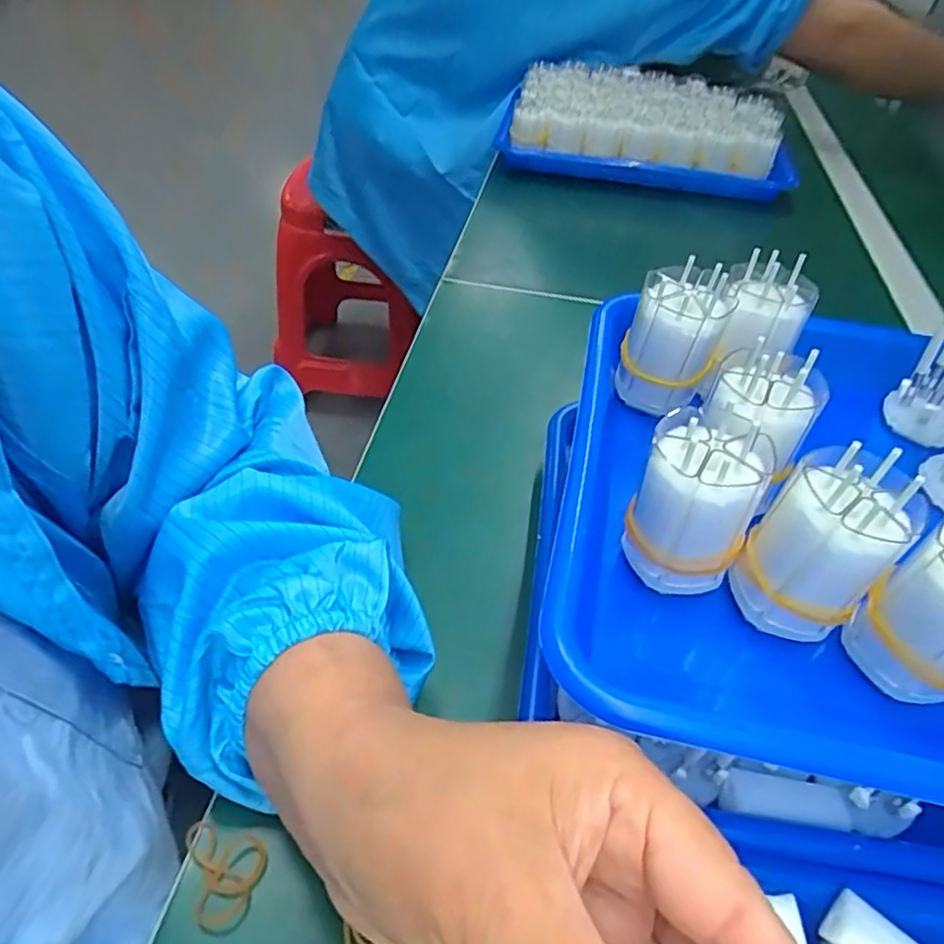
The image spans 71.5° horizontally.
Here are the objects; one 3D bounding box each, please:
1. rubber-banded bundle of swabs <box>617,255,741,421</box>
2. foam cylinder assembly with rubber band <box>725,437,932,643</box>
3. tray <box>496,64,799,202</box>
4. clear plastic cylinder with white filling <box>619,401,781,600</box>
[{"bbox_3d":[0.093,-0.059,0.310,0.041,0.067,0.037,17,46,9],"label":"rubber-banded bundle of swabs"},{"bbox_3d":[0.117,0.025,0.221,0.034,0.064,0.040,-32,57,-32],"label":"foam cylinder assembly with rubber band"},{"bbox_3d":[0.202,-0.402,0.763,0.298,0.065,0.228,10,45,3],"label":"tray"},{"bbox_3d":[0.078,0.014,0.236,0.042,0.067,0.036,20,47,13],"label":"clear plastic cylinder with white filling"}]

